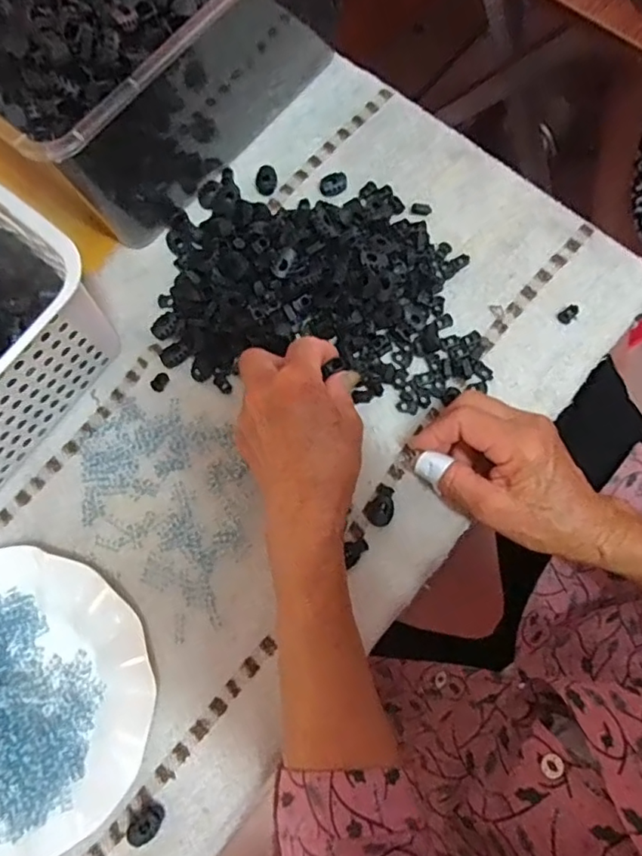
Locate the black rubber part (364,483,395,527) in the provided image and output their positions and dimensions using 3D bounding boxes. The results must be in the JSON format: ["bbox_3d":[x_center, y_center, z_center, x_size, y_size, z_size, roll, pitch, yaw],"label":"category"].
[{"bbox_3d":[0.044,0.056,0.401,0.020,0.006,0.028,30,81,7],"label":"black rubber part"}]

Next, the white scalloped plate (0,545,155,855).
[{"bbox_3d":[-0.201,0.176,0.368,0.178,0.032,0.178,0,78,1],"label":"white scalloped plate"}]

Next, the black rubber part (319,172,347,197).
[{"bbox_3d":[0.010,-0.198,0.457,0.023,0.005,0.019,-21,79,-3],"label":"black rubber part"}]

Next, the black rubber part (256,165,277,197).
[{"bbox_3d":[-0.045,-0.204,0.461,0.017,0.009,0.023,-2,78,1],"label":"black rubber part"}]

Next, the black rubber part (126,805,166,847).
[{"bbox_3d":[-0.111,0.254,0.359,0.024,0.009,0.016,-43,81,-7],"label":"black rubber part"}]

